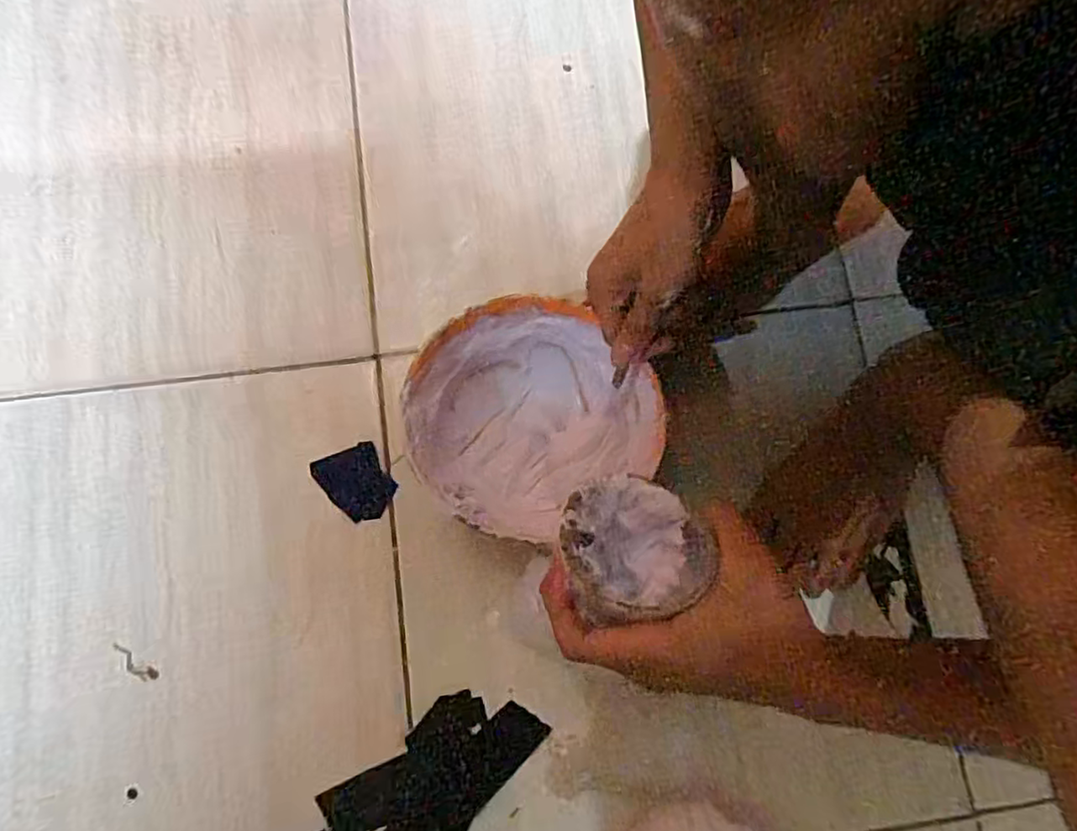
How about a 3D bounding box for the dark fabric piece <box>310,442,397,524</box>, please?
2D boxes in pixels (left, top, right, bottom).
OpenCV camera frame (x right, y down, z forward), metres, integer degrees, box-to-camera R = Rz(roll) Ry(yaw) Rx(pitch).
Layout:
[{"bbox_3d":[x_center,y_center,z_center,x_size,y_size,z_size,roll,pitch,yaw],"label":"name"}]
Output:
[{"bbox_3d":[-0.140,0.052,0.506,0.048,0.004,0.058,-32,80,-7],"label":"dark fabric piece"}]

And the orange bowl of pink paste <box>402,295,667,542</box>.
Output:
[{"bbox_3d":[-0.006,0.005,0.472,0.157,0.089,0.161,0,78,0],"label":"orange bowl of pink paste"}]

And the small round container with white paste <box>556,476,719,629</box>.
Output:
[{"bbox_3d":[0.052,0.076,0.377,0.076,0.055,0.078,0,78,0],"label":"small round container with white paste"}]

